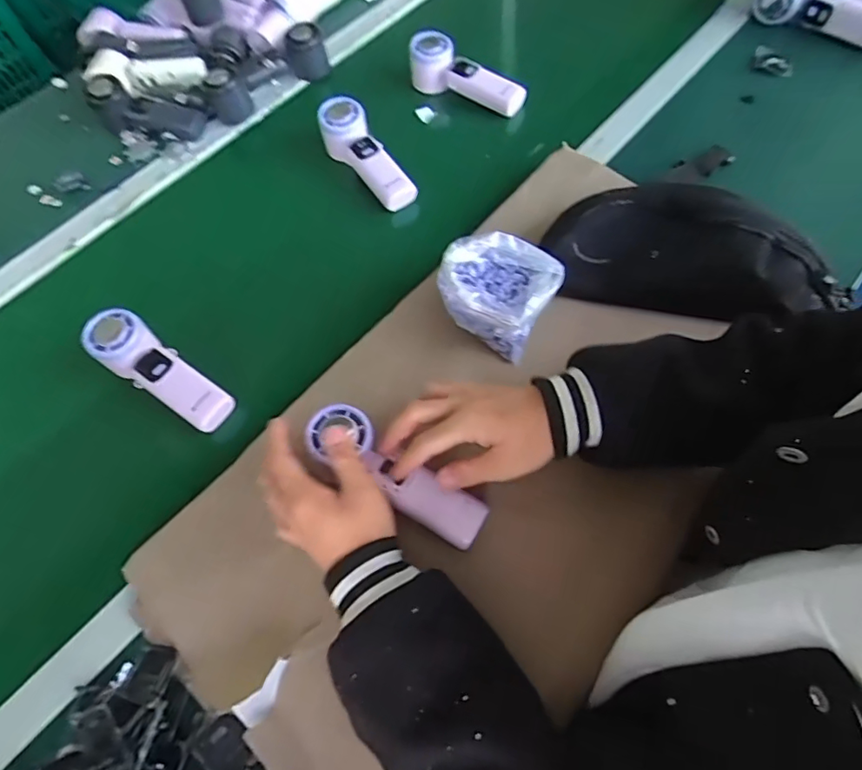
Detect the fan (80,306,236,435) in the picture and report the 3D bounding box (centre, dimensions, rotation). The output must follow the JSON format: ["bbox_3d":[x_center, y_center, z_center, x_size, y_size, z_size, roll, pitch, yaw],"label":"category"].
[{"bbox_3d":[-0.272,-0.014,0.552,0.163,0.029,0.054,35,66,6],"label":"fan"}]

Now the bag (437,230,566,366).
[{"bbox_3d":[0.067,-0.095,0.537,0.100,0.069,0.093,29,68,19],"label":"bag"}]

